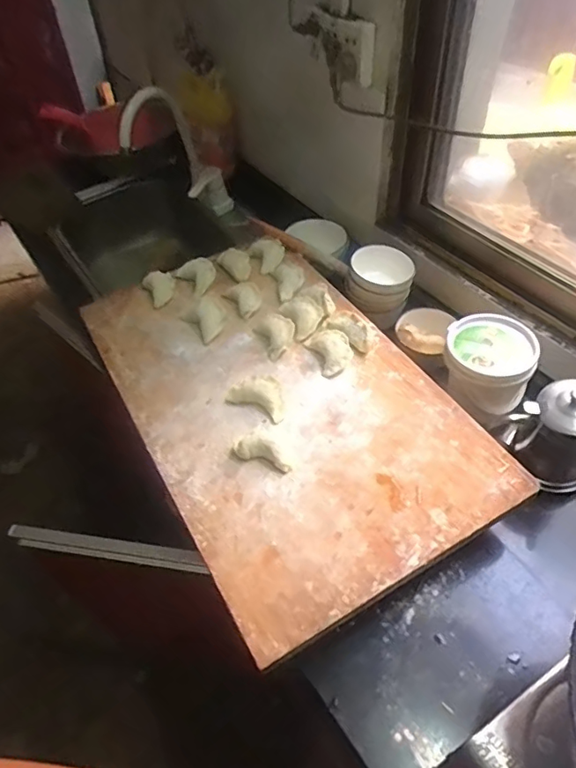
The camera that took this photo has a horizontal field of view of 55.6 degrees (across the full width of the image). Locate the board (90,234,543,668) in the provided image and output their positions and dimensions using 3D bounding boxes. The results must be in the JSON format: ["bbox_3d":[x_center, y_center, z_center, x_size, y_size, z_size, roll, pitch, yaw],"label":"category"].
[{"bbox_3d":[-0.021,0.004,0.791,0.381,0.039,0.640,-25,53,-18],"label":"board"}]

